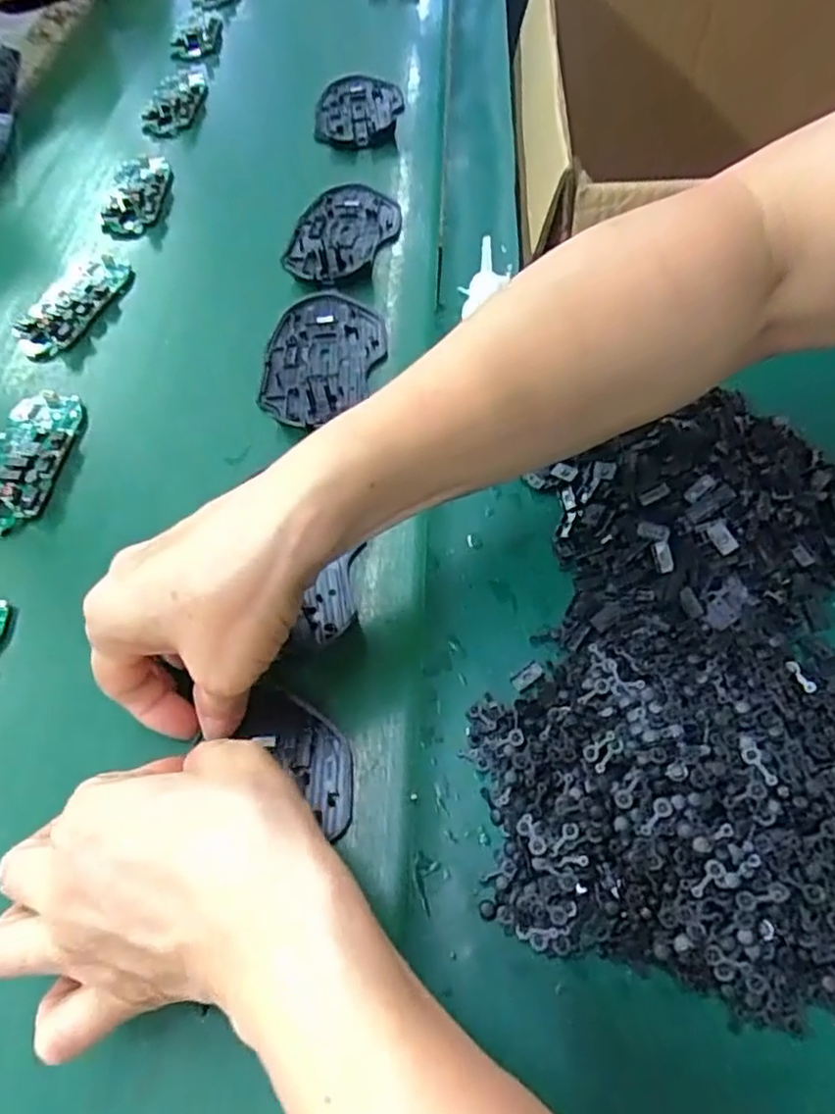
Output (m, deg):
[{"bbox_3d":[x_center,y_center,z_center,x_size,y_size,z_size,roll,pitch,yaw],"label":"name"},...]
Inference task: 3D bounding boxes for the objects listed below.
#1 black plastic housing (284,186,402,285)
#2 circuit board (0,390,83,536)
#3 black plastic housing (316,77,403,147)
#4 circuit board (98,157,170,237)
[{"bbox_3d":[-0.057,-0.231,0.472,0.070,0.006,0.104,28,65,15],"label":"black plastic housing"},{"bbox_3d":[-0.226,-0.057,0.381,0.045,0.013,0.099,-2,61,0],"label":"circuit board"},{"bbox_3d":[-0.050,-0.374,0.557,0.075,0.012,0.098,-5,61,-2],"label":"black plastic housing"},{"bbox_3d":[-0.219,-0.286,0.519,0.044,0.011,0.098,-3,61,-1],"label":"circuit board"}]

